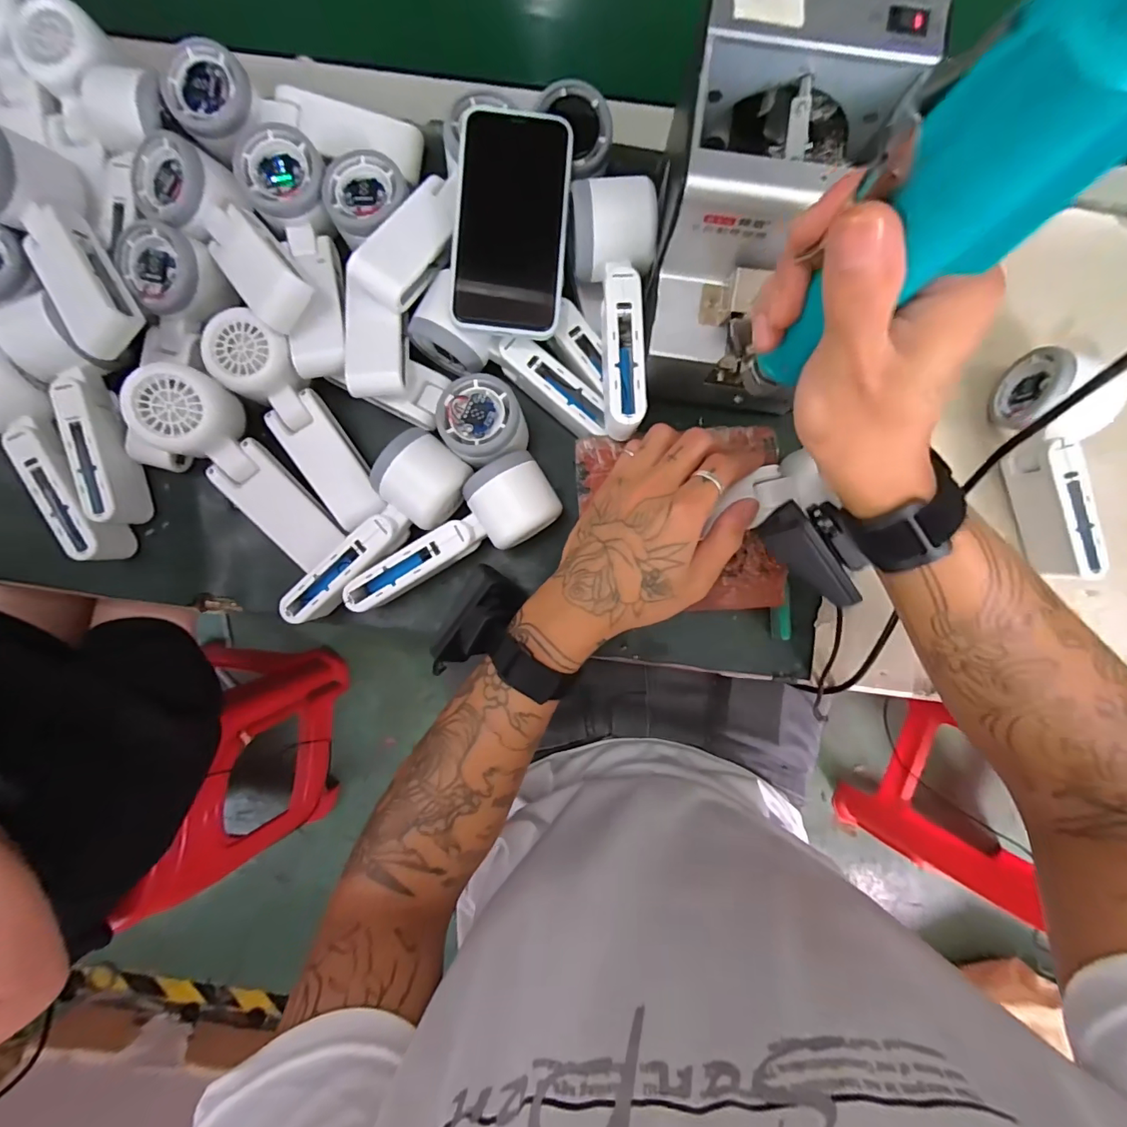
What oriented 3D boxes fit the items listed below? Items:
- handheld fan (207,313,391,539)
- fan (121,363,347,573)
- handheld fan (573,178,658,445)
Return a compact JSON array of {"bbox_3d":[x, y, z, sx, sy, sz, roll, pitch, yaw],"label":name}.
[{"bbox_3d":[-0.193,-0.101,0.359,0.050,0.040,0.162,-31,112,-3],"label":"handheld fan"},{"bbox_3d":[-0.229,-0.066,0.355,0.054,0.041,0.158,-37,113,-3],"label":"fan"},{"bbox_3d":[0.036,-0.166,0.336,0.051,0.049,0.155,-3,89,0],"label":"handheld fan"}]

